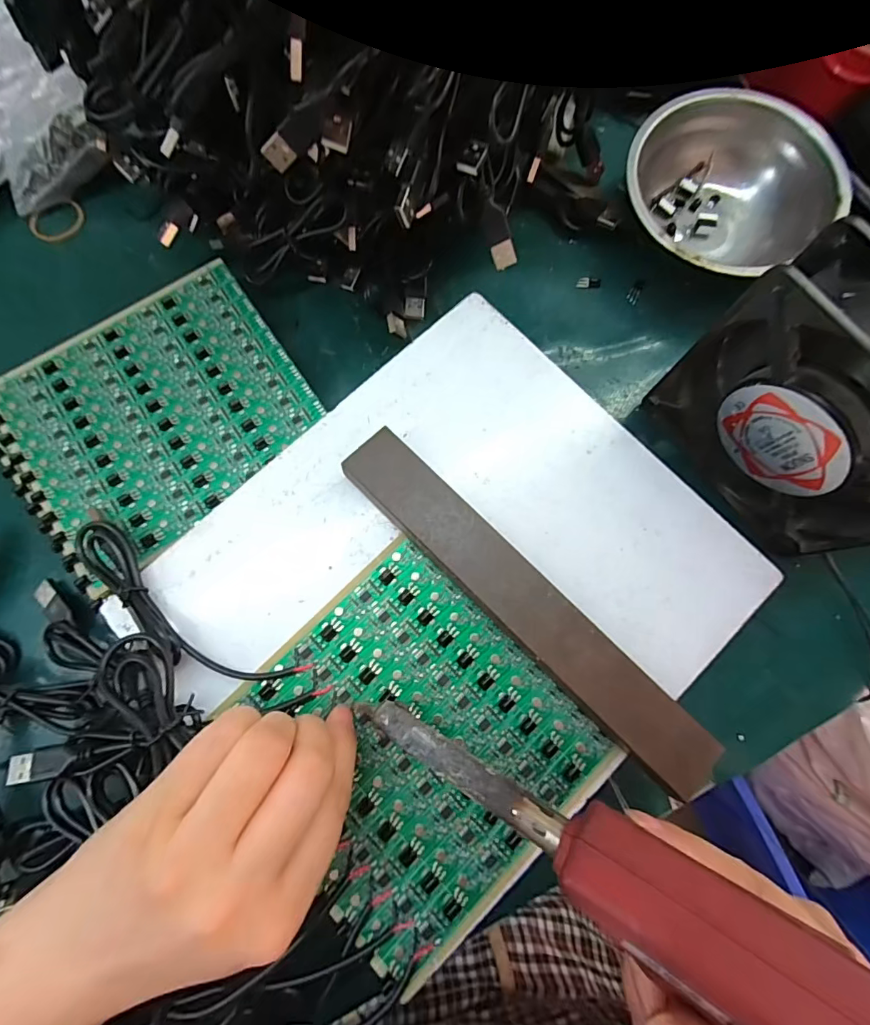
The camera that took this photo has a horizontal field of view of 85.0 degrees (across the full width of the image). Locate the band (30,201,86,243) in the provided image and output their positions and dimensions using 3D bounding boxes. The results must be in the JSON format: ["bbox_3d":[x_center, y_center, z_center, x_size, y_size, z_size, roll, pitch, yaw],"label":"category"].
[{"bbox_3d":[-0.249,-0.191,0.315,0.034,0.004,0.020,-28,93,-8],"label":"band"}]

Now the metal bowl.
[{"bbox_3d":[0.175,-0.193,0.294,0.122,0.044,0.118,-26,78,-5],"label":"metal bowl"}]

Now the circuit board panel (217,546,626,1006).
[{"bbox_3d":[-0.012,0.105,0.217,0.134,0.004,0.142,-44,80,-8],"label":"circuit board panel"}]

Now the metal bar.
[{"bbox_3d":[0.040,0.041,0.222,0.206,0.018,0.031,44,81,10],"label":"metal bar"}]

